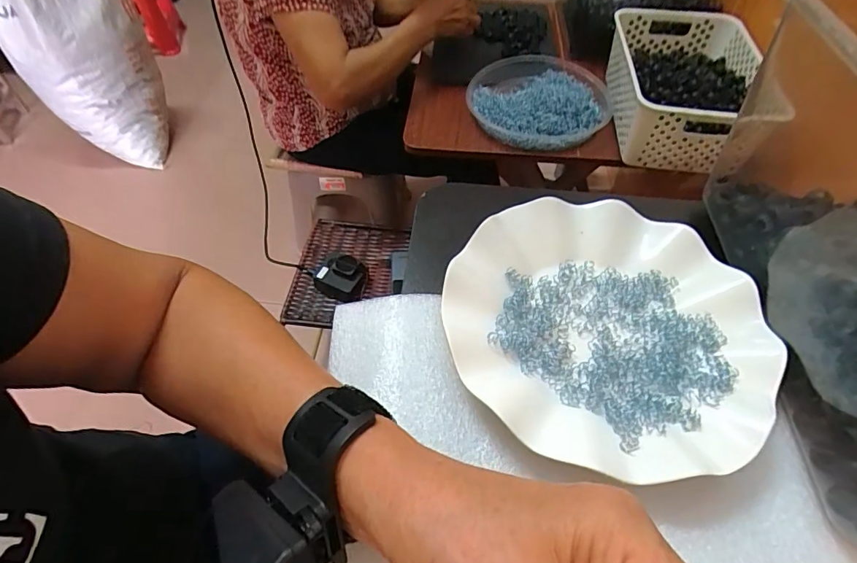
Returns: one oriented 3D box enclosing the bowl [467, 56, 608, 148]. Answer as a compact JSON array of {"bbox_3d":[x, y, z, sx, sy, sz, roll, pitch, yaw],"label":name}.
[{"bbox_3d":[0.186,-0.310,0.781,0.235,0.032,0.208,0,54,4],"label":"bowl"}]

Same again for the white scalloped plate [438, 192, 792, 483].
[{"bbox_3d":[0.102,0.020,0.271,0.176,0.023,0.176,-2,54,3],"label":"white scalloped plate"}]

